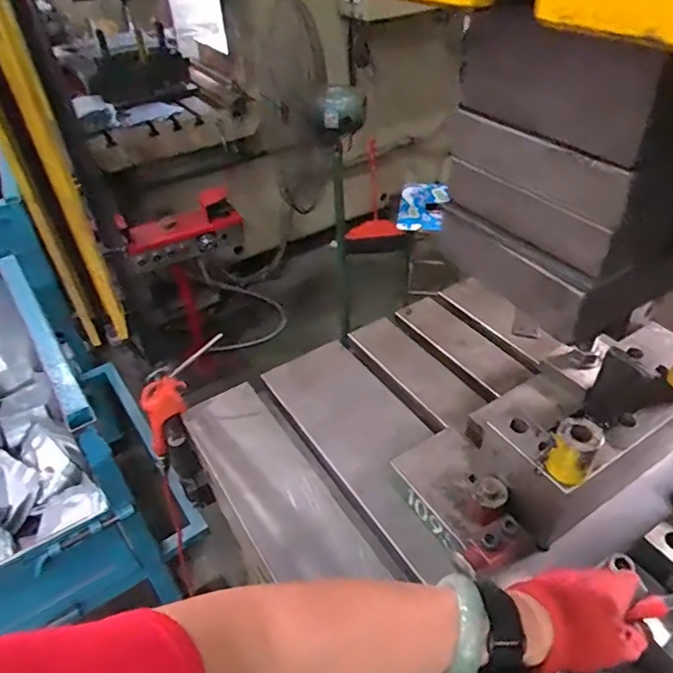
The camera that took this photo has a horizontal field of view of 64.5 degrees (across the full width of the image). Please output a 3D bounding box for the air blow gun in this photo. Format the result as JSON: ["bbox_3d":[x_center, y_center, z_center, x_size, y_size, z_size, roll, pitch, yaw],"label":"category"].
[{"bbox_3d":[-0.243,0.082,0.773,0.072,0.223,0.031,10,24,-46],"label":"air blow gun"}]

